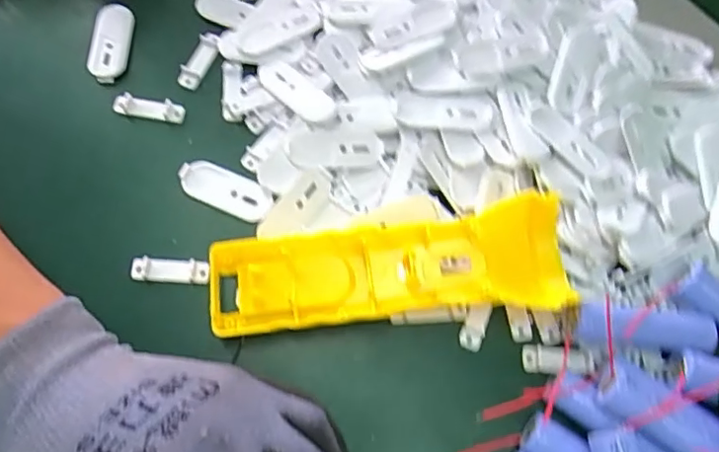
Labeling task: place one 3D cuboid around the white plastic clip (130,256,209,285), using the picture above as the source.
[{"bbox_3d":[-0.092,0.021,0.273,0.037,0.004,0.011,1,68,-2],"label":"white plastic clip"}]

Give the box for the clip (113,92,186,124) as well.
[{"bbox_3d":[-0.113,-0.063,0.306,0.037,0.008,0.010,9,68,1],"label":"clip"}]

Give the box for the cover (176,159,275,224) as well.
[{"bbox_3d":[-0.067,-0.019,0.290,0.049,0.009,0.021,22,69,7],"label":"cover"}]

